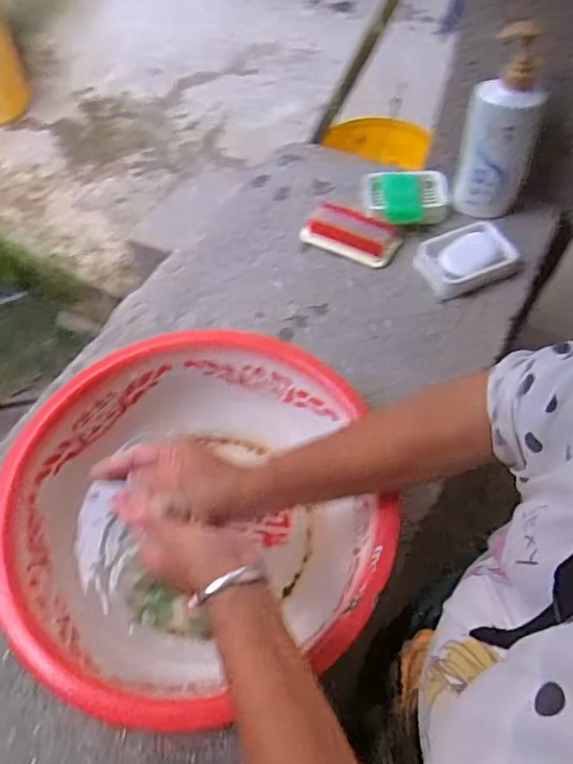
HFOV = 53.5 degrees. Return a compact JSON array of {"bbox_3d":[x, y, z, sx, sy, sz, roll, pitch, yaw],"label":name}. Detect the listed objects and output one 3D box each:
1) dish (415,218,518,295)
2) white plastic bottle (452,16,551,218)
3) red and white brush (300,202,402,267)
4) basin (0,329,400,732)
[{"bbox_3d":[0.241,-0.166,0.768,0.126,0.030,0.086,-16,60,-10],"label":"dish"},{"bbox_3d":[0.286,-0.333,0.747,0.096,0.231,0.070,20,61,11],"label":"white plastic bottle"},{"bbox_3d":[0.093,-0.211,0.808,0.133,0.032,0.062,25,62,14],"label":"red and white brush"},{"bbox_3d":[-0.080,0.118,0.544,0.319,0.116,0.340,0,59,0],"label":"basin"}]

